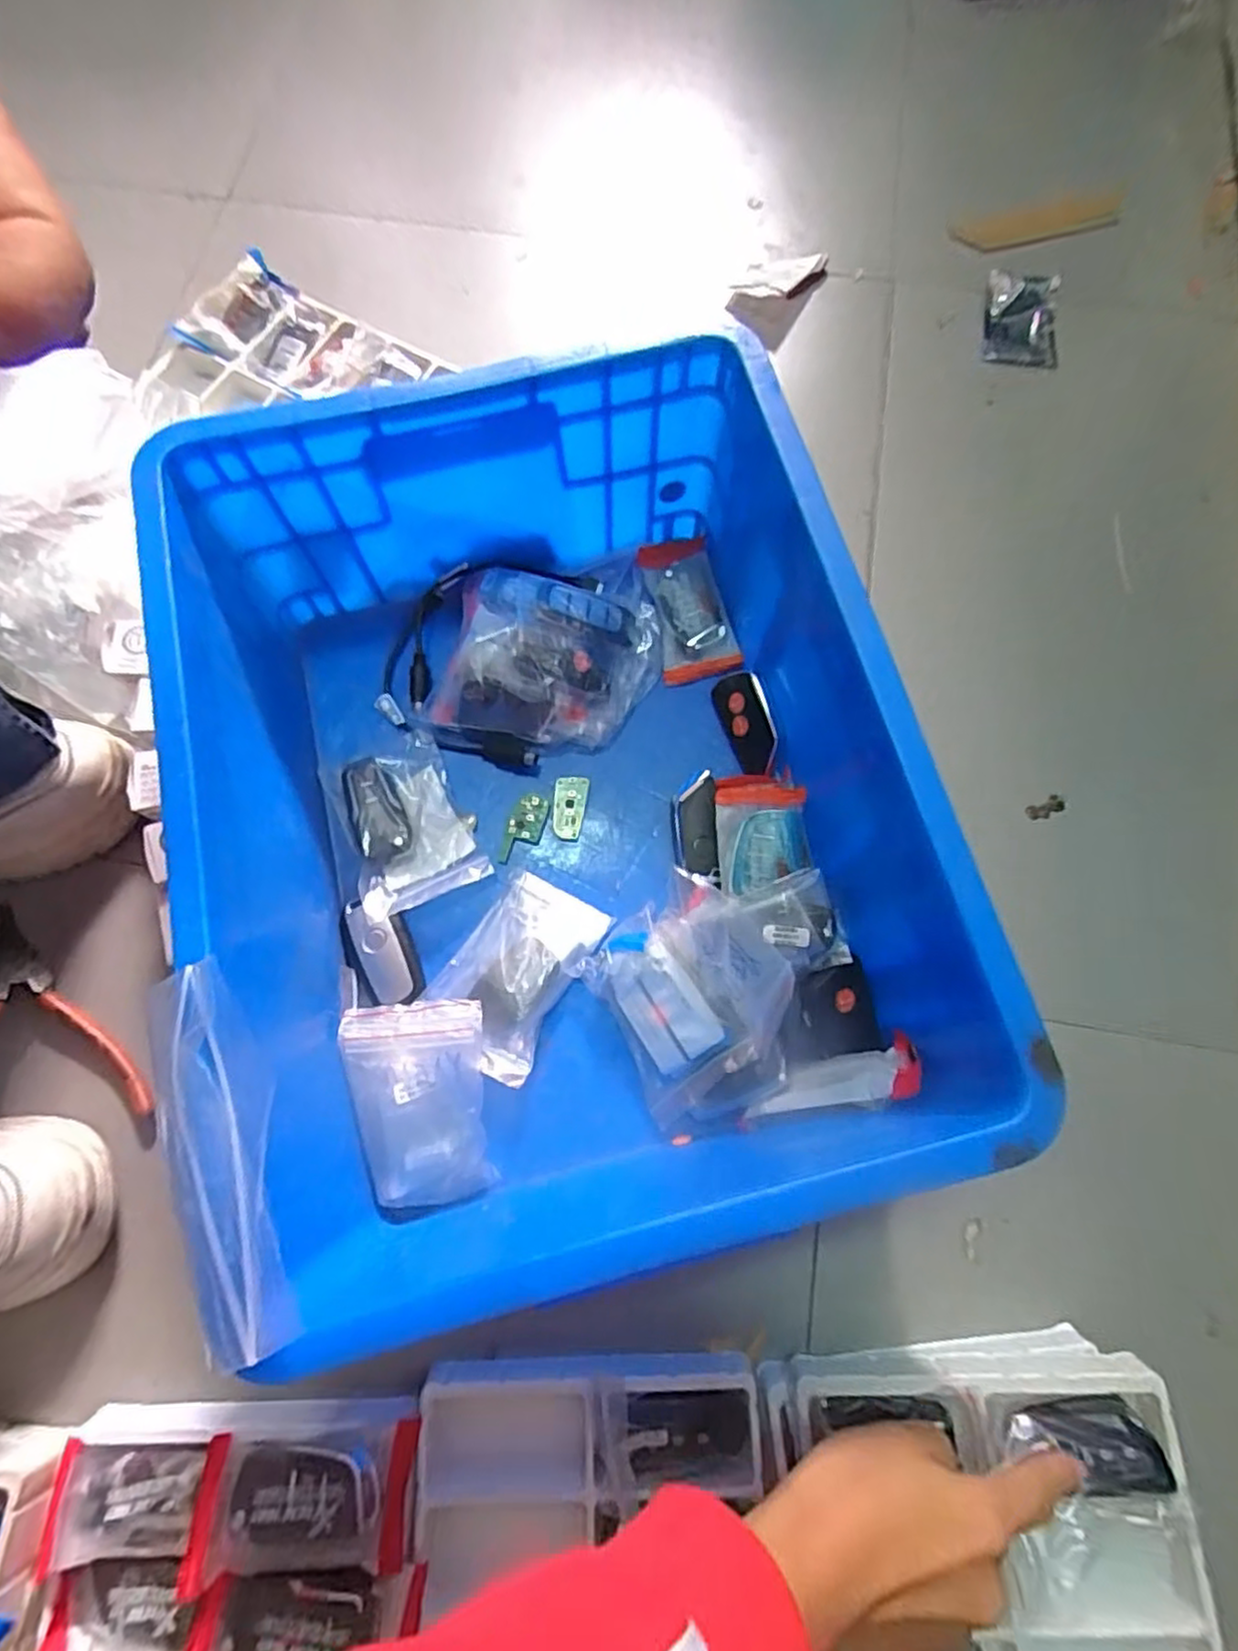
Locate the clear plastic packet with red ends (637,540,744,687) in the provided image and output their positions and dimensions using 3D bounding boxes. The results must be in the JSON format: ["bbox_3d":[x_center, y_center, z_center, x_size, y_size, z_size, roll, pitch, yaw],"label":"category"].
[{"bbox_3d":[0.048,-0.153,0.493,0.050,0.023,0.107,-11,73,-4],"label":"clear plastic packet with red ends"}]

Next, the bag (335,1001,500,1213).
[{"bbox_3d":[-0.110,0.153,0.390,0.073,0.011,0.107,-5,91,-4],"label":"bag"}]

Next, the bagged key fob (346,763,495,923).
[{"bbox_3d":[-0.136,0.000,0.448,0.073,0.015,0.103,-23,75,-8],"label":"bagged key fob"}]

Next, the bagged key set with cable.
[{"bbox_3d":[-0.065,-0.115,0.471,0.184,0.045,0.145,-7,73,-3],"label":"bagged key set with cable"}]

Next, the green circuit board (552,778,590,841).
[{"bbox_3d":[-0.032,-0.011,0.464,0.022,0.004,0.040,7,89,8],"label":"green circuit board"}]

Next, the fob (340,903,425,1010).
[{"bbox_3d":[-0.145,0.077,0.429,0.040,0.012,0.063,-16,74,-6],"label":"fob"}]

